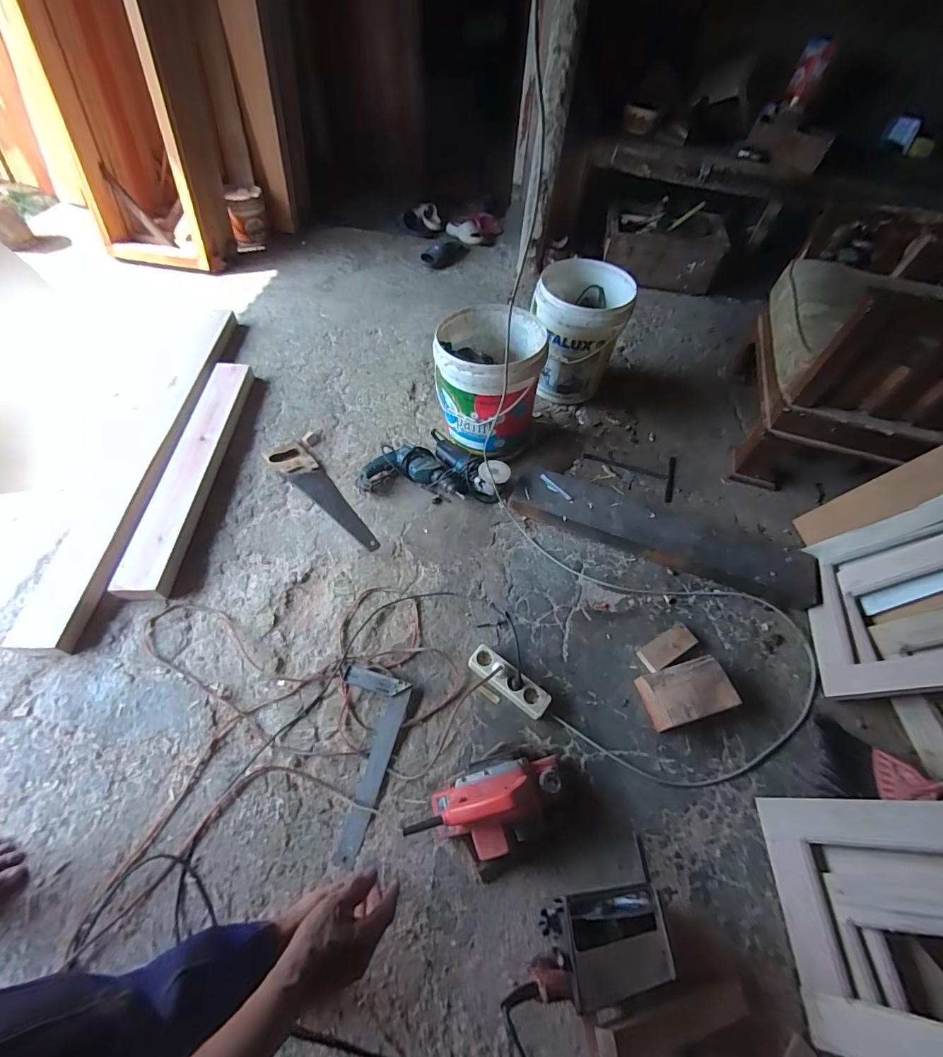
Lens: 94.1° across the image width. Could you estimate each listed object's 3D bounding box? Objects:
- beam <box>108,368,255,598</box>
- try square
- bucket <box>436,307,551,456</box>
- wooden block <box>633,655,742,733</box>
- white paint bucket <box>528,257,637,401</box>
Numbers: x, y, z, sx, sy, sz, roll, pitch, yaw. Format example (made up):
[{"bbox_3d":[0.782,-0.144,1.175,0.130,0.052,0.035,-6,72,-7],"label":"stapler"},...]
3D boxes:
[{"bbox_3d":[-0.849,-0.199,1.338,0.139,0.075,0.889,2,57,-1],"label":"beam"},{"bbox_3d":[-0.252,0.484,0.926,0.150,0.025,0.349,14,57,6],"label":"try square"},{"bbox_3d":[0.045,-0.435,1.314,0.311,0.296,0.333,8,57,2],"label":"bucket"},{"bbox_3d":[0.492,0.377,1.002,0.195,0.073,0.125,-11,58,-10],"label":"wooden block"},{"bbox_3d":[0.355,-0.664,1.522,0.302,0.362,0.290,1,57,-2],"label":"white paint bucket"}]

